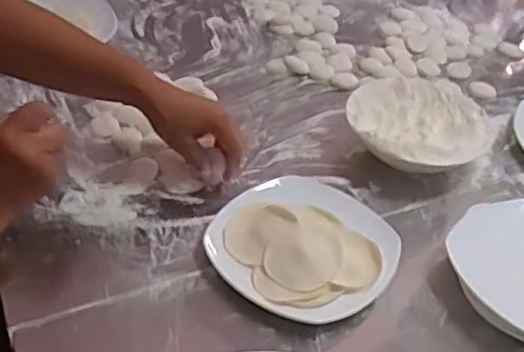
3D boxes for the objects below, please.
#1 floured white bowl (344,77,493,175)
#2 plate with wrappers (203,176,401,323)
[{"bbox_3d":[0.185,-0.055,0.789,0.168,0.053,0.162,3,40,-3],"label":"floured white bowl"},{"bbox_3d":[0.047,0.064,0.668,0.176,0.031,0.183,3,40,-3],"label":"plate with wrappers"}]

